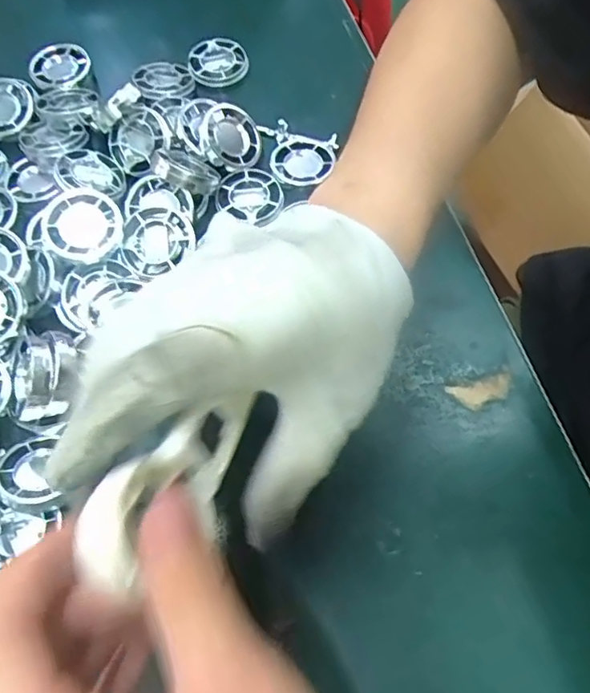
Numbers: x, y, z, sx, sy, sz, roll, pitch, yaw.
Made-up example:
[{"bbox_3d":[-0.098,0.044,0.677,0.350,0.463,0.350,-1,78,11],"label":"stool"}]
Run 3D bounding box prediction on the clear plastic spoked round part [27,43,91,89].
[{"bbox_3d":[-0.156,-0.186,0.385,0.038,0.009,0.038,0,66,0],"label":"clear plastic spoked round part"}]

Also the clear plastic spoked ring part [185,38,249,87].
[{"bbox_3d":[-0.052,-0.190,0.389,0.040,0.013,0.035,-21,64,-8],"label":"clear plastic spoked ring part"}]

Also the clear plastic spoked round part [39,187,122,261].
[{"bbox_3d":[-0.109,-0.062,0.298,0.037,0.008,0.036,-13,85,-17],"label":"clear plastic spoked round part"}]

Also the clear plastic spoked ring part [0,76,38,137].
[{"bbox_3d":[-0.182,-0.149,0.363,0.042,0.013,0.037,-31,81,-10],"label":"clear plastic spoked ring part"}]

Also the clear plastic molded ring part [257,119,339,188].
[{"bbox_3d":[0.004,-0.116,0.353,0.045,0.012,0.049,0,66,0],"label":"clear plastic molded ring part"}]

